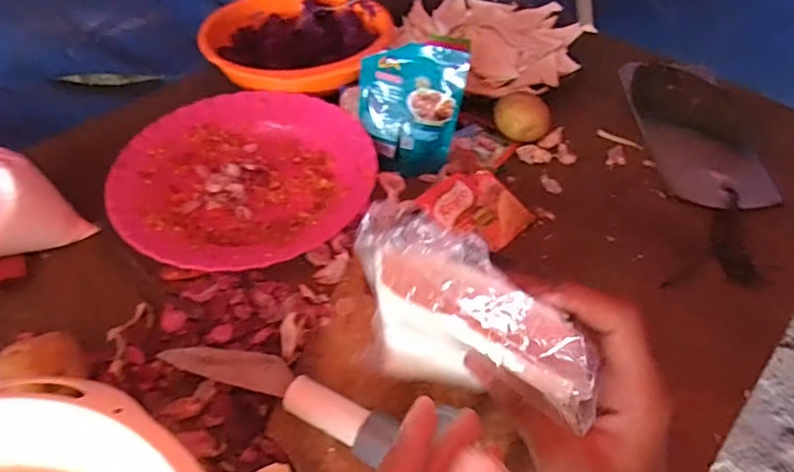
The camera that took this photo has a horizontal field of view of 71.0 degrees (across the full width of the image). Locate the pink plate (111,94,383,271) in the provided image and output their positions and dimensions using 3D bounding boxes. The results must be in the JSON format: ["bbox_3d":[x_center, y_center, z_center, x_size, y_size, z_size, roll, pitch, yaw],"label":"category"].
[{"bbox_3d":[-0.129,-0.054,0.481,0.211,0.033,0.212,2,47,-2],"label":"pink plate"}]

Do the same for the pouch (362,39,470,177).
[{"bbox_3d":[0.008,-0.111,0.484,0.089,0.113,0.023,21,30,14],"label":"pouch"}]

